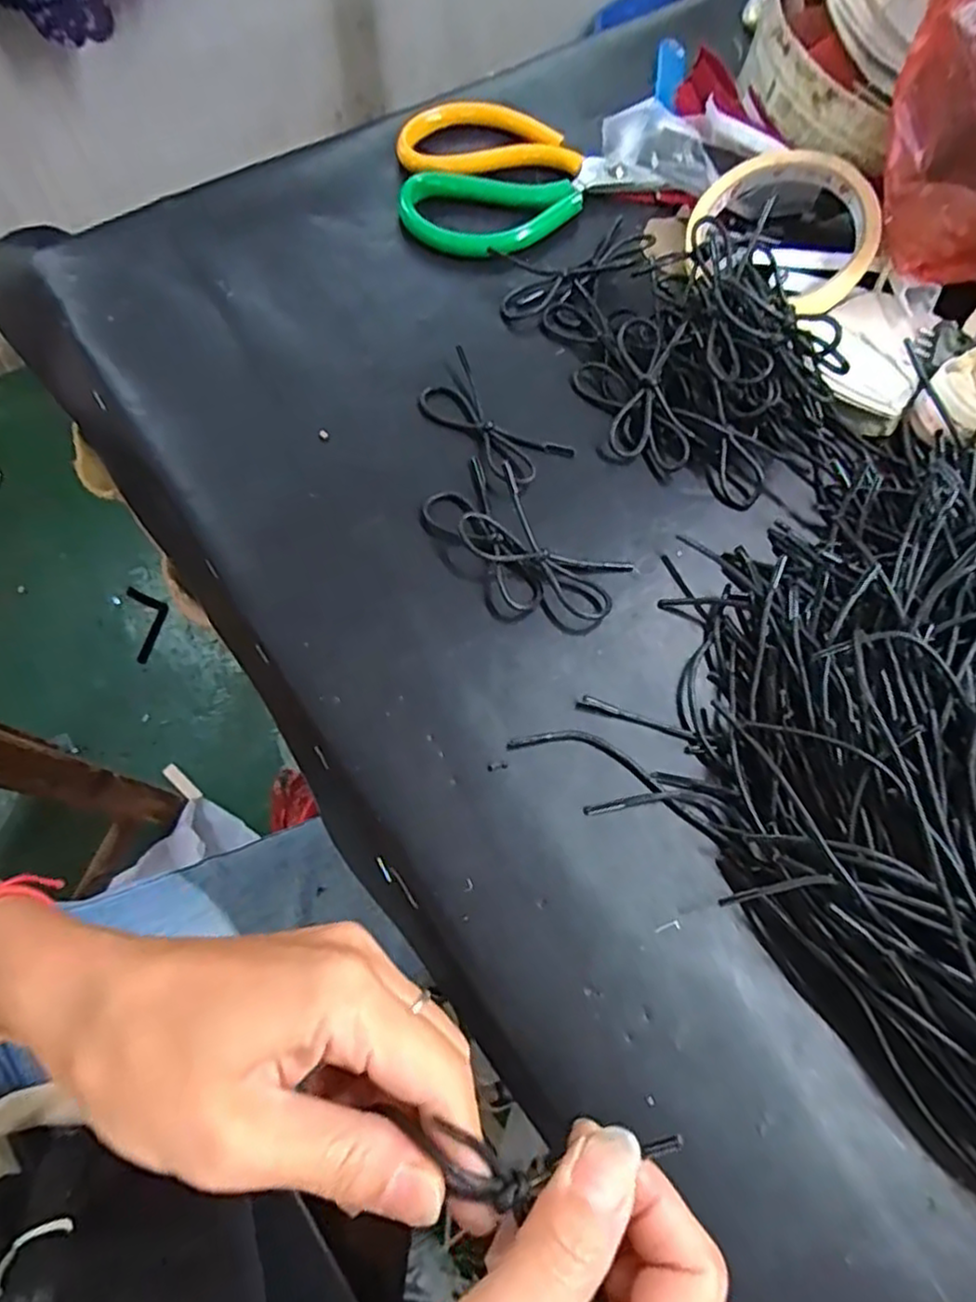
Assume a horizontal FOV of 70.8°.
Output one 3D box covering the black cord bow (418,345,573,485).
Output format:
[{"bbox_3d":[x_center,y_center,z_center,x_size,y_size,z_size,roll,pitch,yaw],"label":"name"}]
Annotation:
[{"bbox_3d":[-0.001,-0.111,0.329,0.043,0.017,0.076,-41,74,-19],"label":"black cord bow"}]

